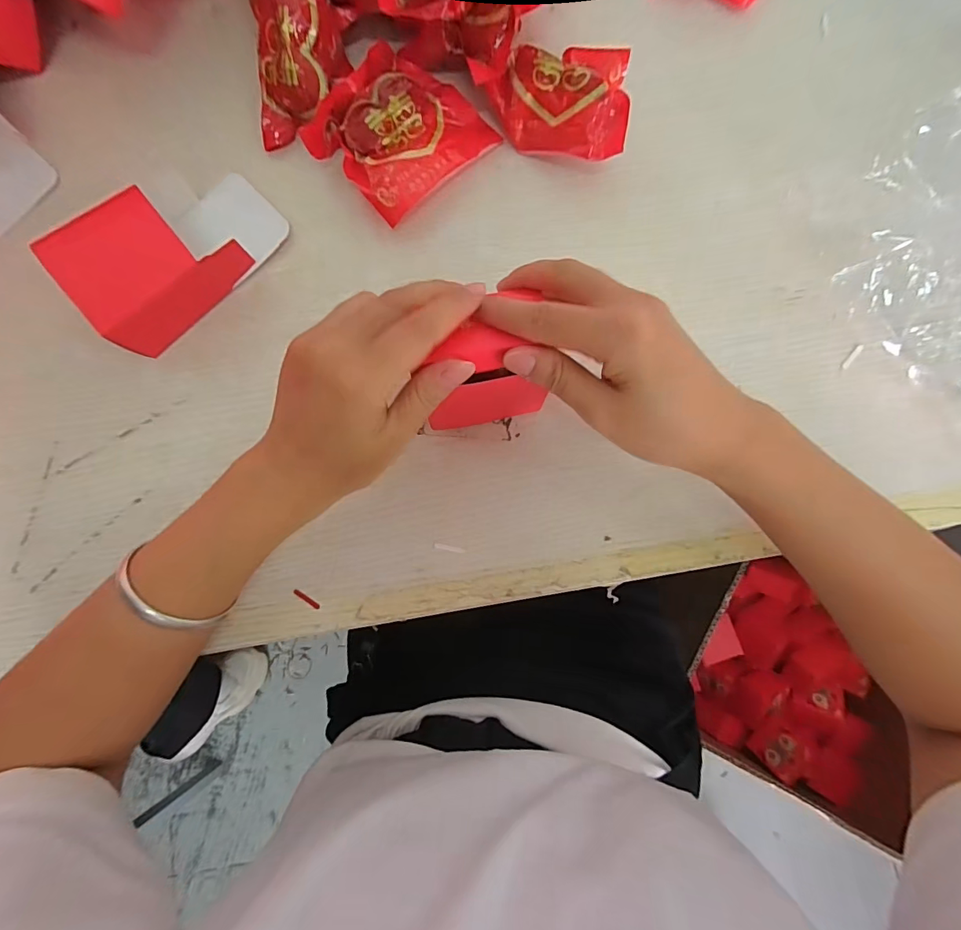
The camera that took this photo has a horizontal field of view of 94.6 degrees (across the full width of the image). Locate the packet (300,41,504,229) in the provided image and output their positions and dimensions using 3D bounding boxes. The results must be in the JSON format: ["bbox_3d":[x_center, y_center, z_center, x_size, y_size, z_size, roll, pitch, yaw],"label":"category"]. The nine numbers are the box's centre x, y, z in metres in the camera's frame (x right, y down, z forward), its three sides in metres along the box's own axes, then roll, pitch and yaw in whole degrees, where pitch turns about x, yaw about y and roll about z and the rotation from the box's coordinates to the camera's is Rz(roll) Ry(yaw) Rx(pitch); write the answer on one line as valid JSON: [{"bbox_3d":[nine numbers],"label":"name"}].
[{"bbox_3d":[-0.056,-0.231,0.309,0.101,0.027,0.105,45,85,7],"label":"packet"}]

